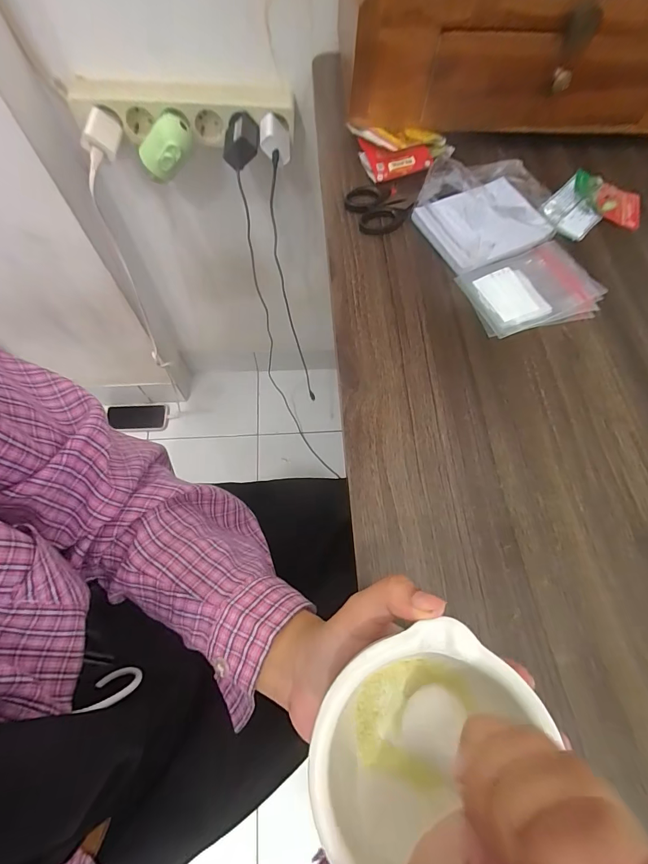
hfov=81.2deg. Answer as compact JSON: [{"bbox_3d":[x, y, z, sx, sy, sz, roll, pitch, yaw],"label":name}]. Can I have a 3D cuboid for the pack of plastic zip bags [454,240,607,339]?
[{"bbox_3d":[0.183,-0.126,0.335,0.115,0.010,0.078,-18,68,-11],"label":"pack of plastic zip bags"}]

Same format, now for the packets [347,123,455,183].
[{"bbox_3d":[0.074,-0.282,0.385,0.103,0.026,0.056,13,66,3],"label":"packets"}]

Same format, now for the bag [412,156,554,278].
[{"bbox_3d":[0.148,-0.206,0.351,0.116,0.038,0.103,-27,70,-14],"label":"bag"}]

